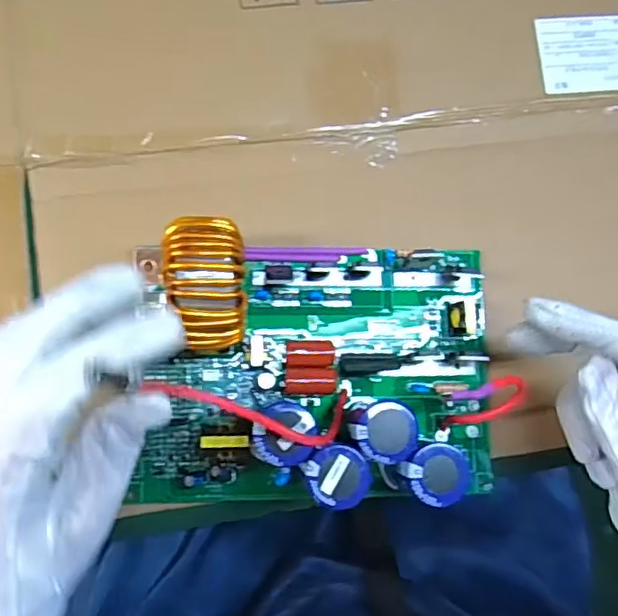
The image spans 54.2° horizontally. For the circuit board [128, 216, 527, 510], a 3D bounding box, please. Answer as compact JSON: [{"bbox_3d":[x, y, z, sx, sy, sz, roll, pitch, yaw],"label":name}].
[{"bbox_3d":[0.010,0.029,0.308,0.183,0.064,0.135,1,81,-4],"label":"circuit board"}]

